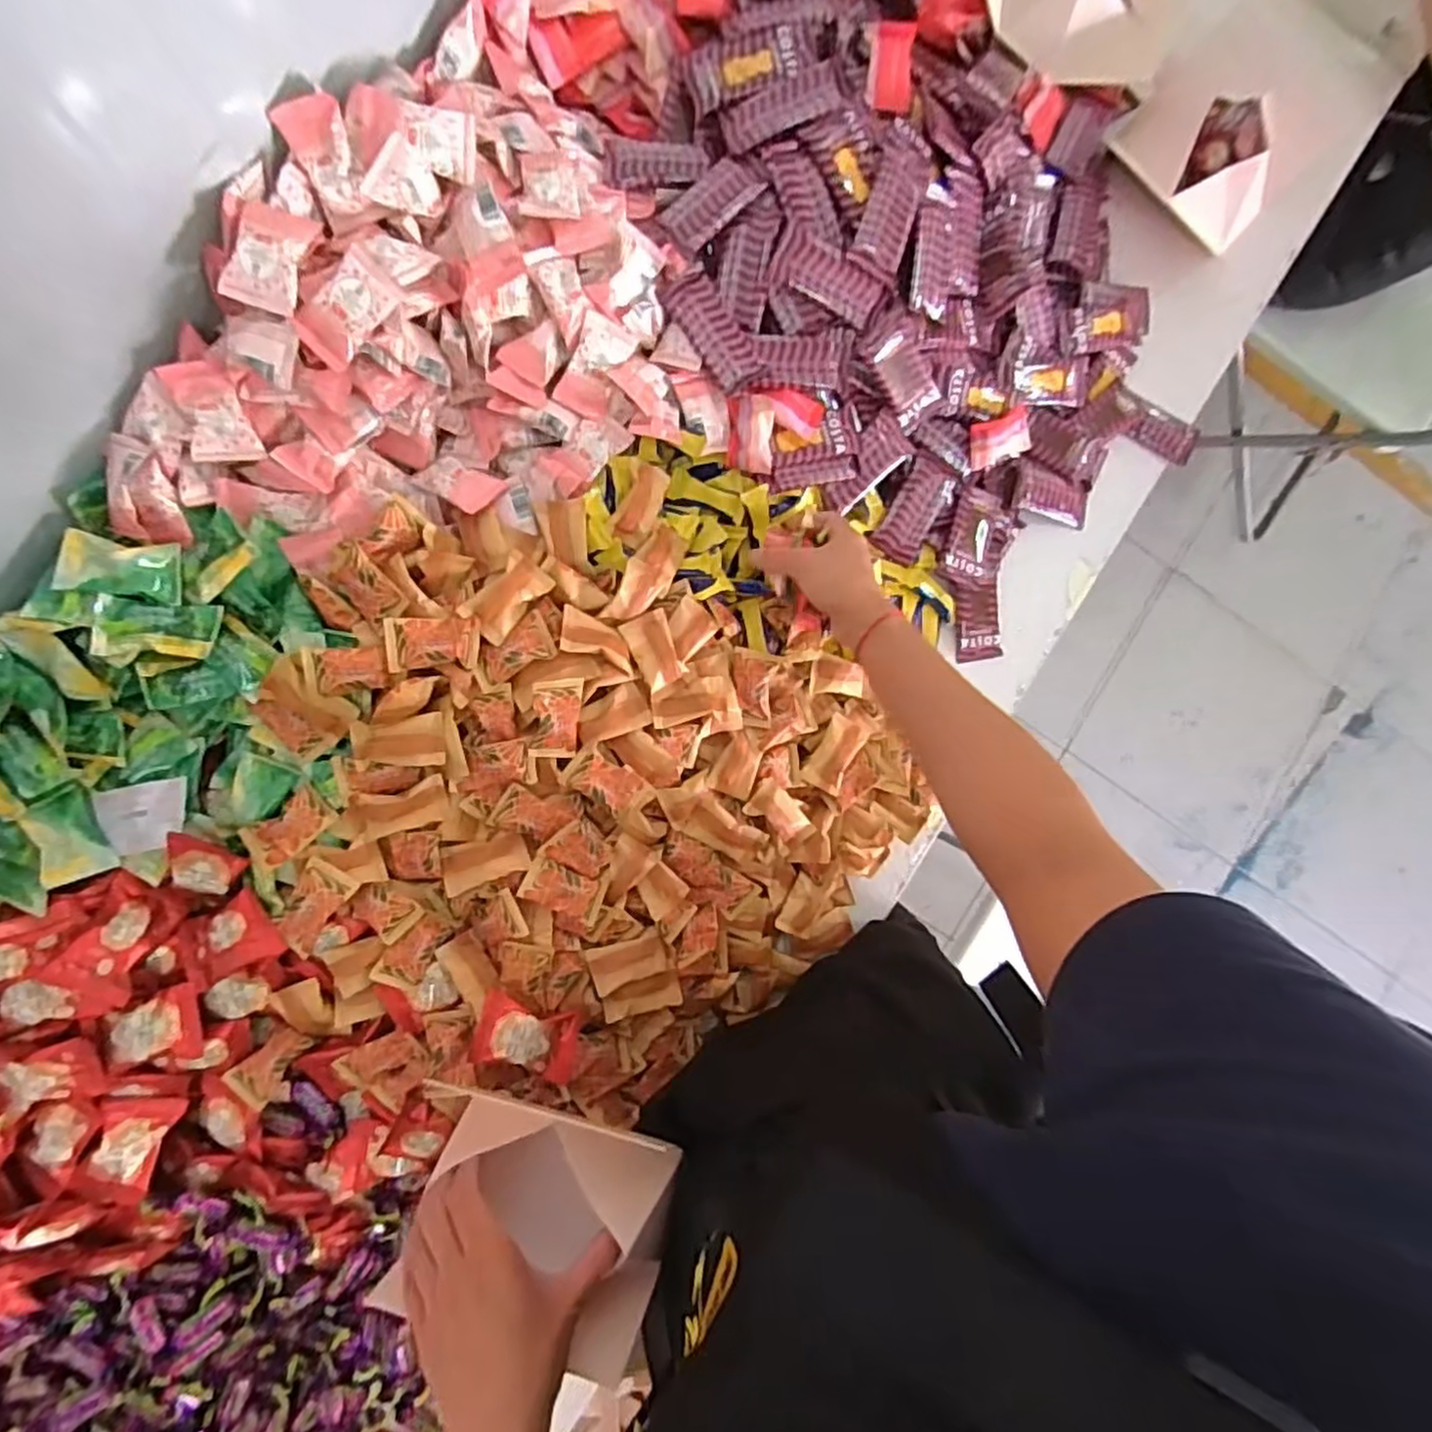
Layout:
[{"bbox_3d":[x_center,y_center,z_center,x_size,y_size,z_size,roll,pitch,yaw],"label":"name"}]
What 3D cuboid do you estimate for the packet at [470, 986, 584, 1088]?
[{"bbox_3d":[-0.146,0.252,0.557,0.079,0.030,0.050,17,87,-6],"label":"packet"}]

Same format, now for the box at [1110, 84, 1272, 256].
[{"bbox_3d":[0.472,-0.545,0.686,0.159,0.044,0.121,35,86,-5],"label":"box"}]

